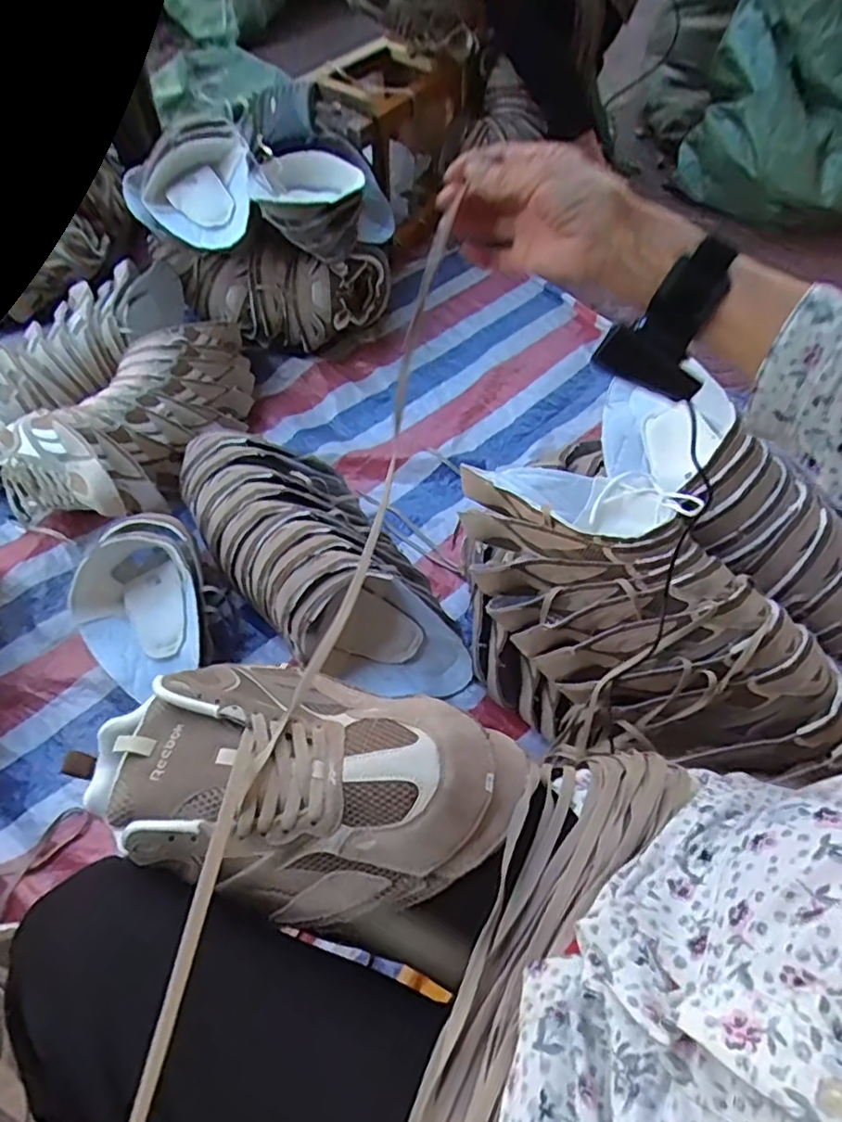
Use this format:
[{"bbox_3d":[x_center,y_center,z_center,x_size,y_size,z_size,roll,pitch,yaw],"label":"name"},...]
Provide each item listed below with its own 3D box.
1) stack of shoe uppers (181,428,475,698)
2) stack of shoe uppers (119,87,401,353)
[{"bbox_3d":[-0.159,-0.021,0.896,0.225,0.156,0.537,-33,66,-20],"label":"stack of shoe uppers"},{"bbox_3d":[-0.297,-0.678,1.230,0.443,0.288,0.415,35,64,17],"label":"stack of shoe uppers"}]

